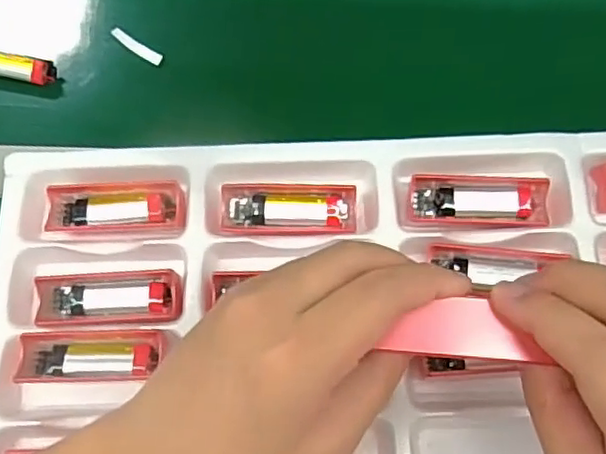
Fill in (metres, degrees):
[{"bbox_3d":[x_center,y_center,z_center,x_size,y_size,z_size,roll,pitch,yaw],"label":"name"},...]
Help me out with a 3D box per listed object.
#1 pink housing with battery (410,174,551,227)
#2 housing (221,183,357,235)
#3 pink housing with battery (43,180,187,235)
[{"bbox_3d":[0.104,-0.016,0.370,0.077,0.016,0.027,4,72,3],"label":"pink housing with battery"},{"bbox_3d":[-0.008,-0.011,0.369,0.078,0.013,0.028,-1,72,1],"label":"housing"},{"bbox_3d":[-0.110,-0.012,0.372,0.082,0.011,0.029,0,72,1],"label":"pink housing with battery"}]

